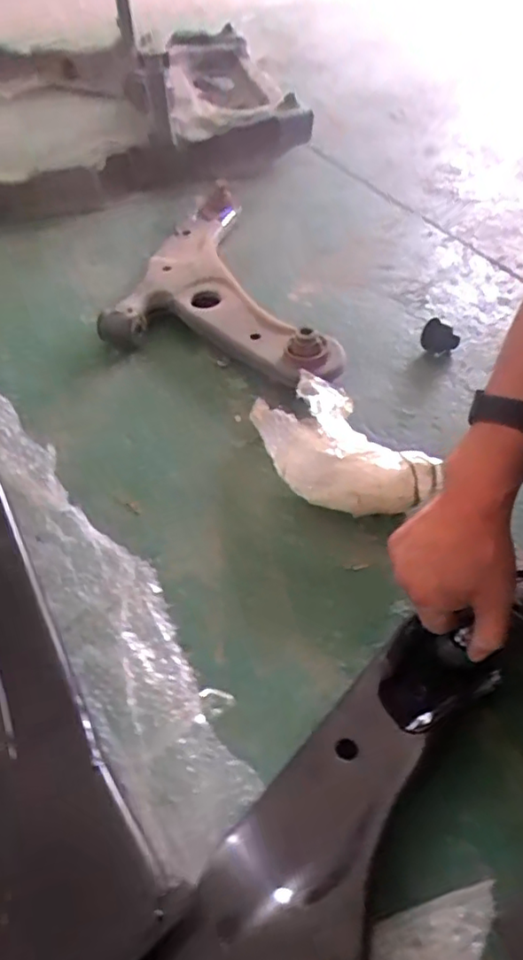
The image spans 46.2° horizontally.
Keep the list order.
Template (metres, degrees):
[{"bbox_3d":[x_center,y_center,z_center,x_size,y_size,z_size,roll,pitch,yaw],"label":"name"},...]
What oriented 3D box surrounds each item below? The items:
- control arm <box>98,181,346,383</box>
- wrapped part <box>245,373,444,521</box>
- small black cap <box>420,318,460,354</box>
[{"bbox_3d":[-0.018,-0.321,0.939,0.334,0.074,0.485,10,47,8],"label":"control arm"},{"bbox_3d":[0.077,-0.027,0.675,0.124,0.077,0.201,-24,52,-21],"label":"wrapped part"},{"bbox_3d":[0.245,-0.198,0.850,0.042,0.033,0.044,1,47,-1],"label":"small black cap"}]

